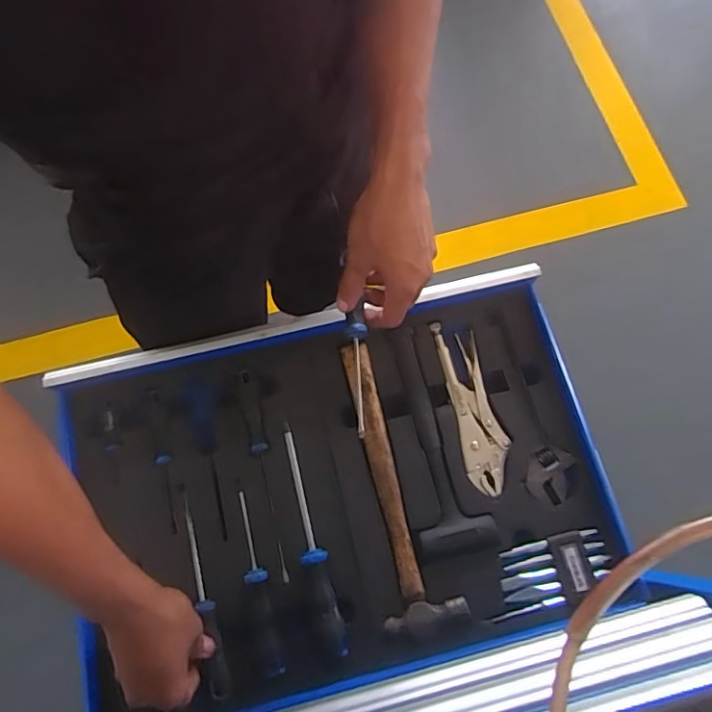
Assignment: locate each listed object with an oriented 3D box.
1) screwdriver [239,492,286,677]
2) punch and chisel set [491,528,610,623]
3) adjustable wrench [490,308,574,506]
[{"bbox_3d":[-0.109,0.246,0.583,0.024,0.022,0.185,-15,75,-5],"label":"screwdriver"},{"bbox_3d":[0.221,0.245,0.607,0.133,0.014,0.070,-15,75,-5],"label":"punch and chisel set"},{"bbox_3d":[0.218,0.057,0.661,0.057,0.011,0.241,-7,74,-3],"label":"adjustable wrench"}]

